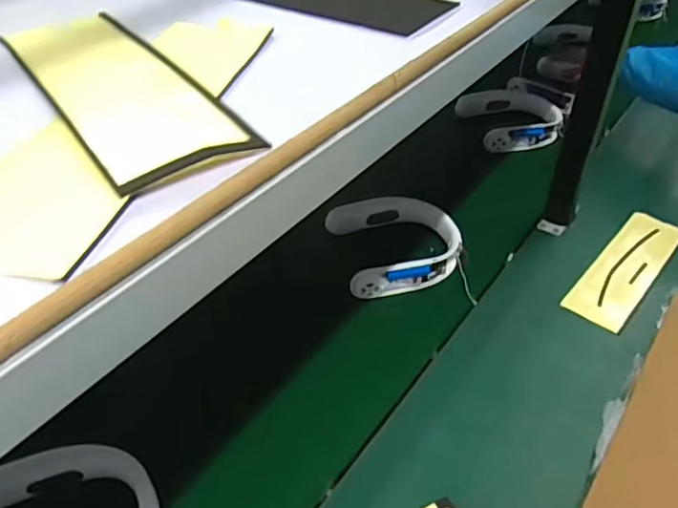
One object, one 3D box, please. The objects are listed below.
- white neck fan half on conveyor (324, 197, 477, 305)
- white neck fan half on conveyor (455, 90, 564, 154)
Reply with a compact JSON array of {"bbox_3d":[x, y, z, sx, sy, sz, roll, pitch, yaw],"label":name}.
[{"bbox_3d":[0.096,-0.015,0.912,0.191,0.046,0.213,-10,42,-9],"label":"white neck fan half on conveyor"},{"bbox_3d":[0.381,-0.294,1.216,0.196,0.049,0.187,-8,42,-7],"label":"white neck fan half on conveyor"}]

